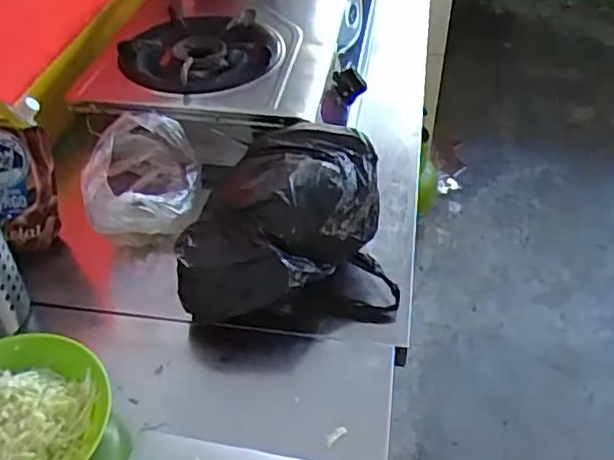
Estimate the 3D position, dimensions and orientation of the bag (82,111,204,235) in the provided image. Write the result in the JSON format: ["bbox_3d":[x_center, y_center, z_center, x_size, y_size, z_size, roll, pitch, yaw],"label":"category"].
[{"bbox_3d":[-0.192,-0.053,0.765,0.129,0.093,0.142,-8,43,-8],"label":"bag"}]

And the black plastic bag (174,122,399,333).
[{"bbox_3d":[-0.030,-0.008,0.725,0.220,0.120,0.223,-8,43,-8],"label":"black plastic bag"}]

